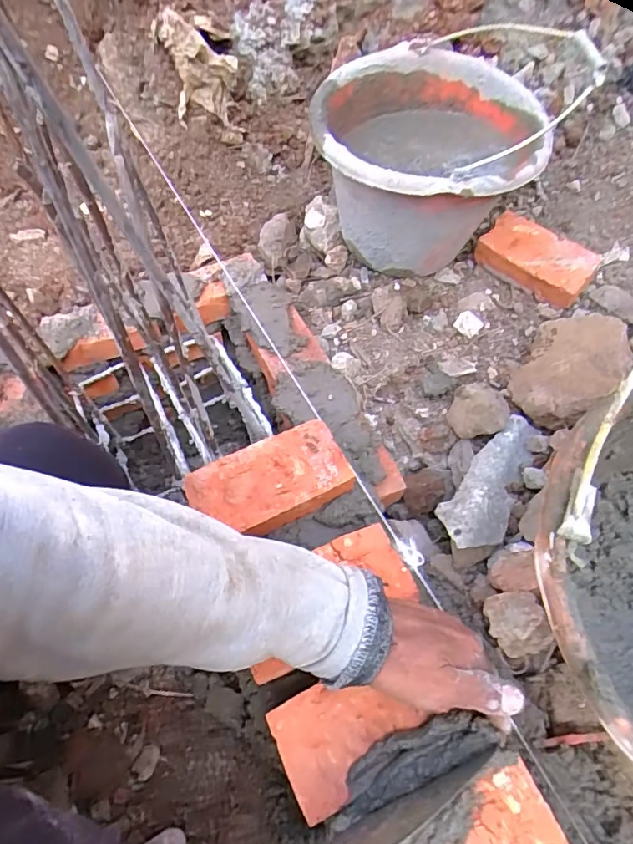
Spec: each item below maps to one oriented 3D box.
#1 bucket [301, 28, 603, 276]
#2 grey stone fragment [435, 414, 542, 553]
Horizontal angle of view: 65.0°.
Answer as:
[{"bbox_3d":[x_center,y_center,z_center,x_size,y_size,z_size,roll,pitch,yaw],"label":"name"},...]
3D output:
[{"bbox_3d":[0.143,-0.333,0.701,0.276,0.221,0.267,-1,59,1],"label":"bucket"},{"bbox_3d":[0.203,0.065,0.570,0.068,0.023,0.186,29,64,18],"label":"grey stone fragment"}]

